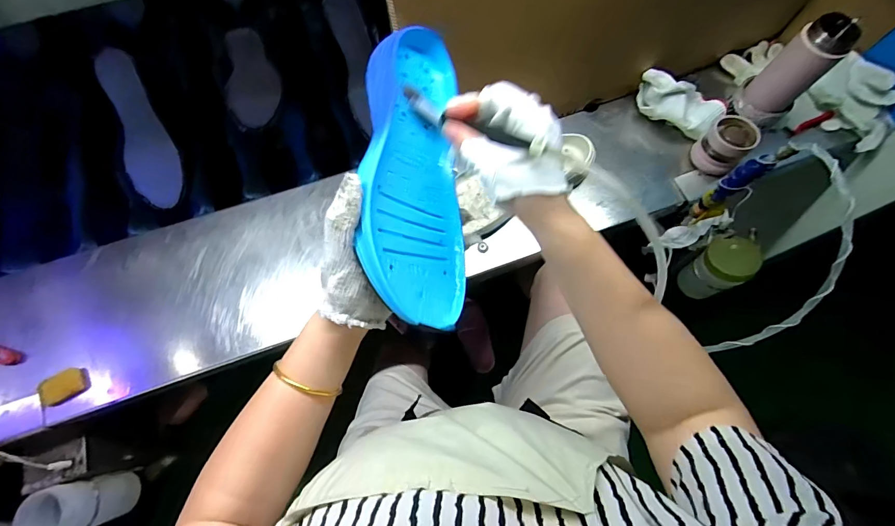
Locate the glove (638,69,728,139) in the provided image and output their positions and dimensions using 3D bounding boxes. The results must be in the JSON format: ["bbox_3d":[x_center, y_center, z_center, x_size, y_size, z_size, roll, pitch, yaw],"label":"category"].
[{"bbox_3d":[0.373,-0.260,0.645,0.137,0.067,0.091,23,70,-7],"label":"glove"}]

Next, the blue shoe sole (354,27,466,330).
[{"bbox_3d":[-0.032,-0.081,0.351,0.097,0.045,0.271,11,69,-38],"label":"blue shoe sole"}]

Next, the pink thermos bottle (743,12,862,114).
[{"bbox_3d":[0.493,-0.277,0.561,0.060,0.121,0.063,0,70,0],"label":"pink thermos bottle"}]

